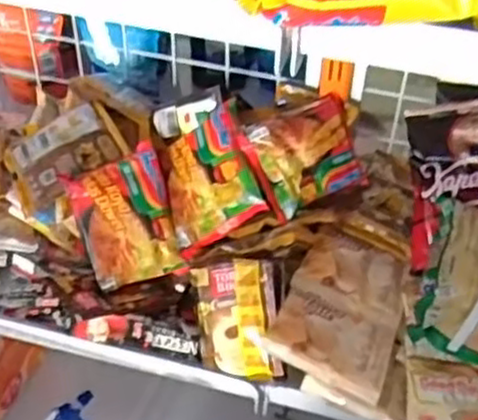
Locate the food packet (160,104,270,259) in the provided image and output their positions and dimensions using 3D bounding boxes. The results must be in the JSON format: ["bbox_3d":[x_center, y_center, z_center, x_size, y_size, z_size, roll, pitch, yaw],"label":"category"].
[{"bbox_3d":[-0.035,-0.035,0.748,0.097,0.023,0.138,-30,57,20],"label":"food packet"}]

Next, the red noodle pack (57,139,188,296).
[{"bbox_3d":[-0.111,0.009,0.740,0.095,0.016,0.129,-20,81,-11],"label":"red noodle pack"}]

